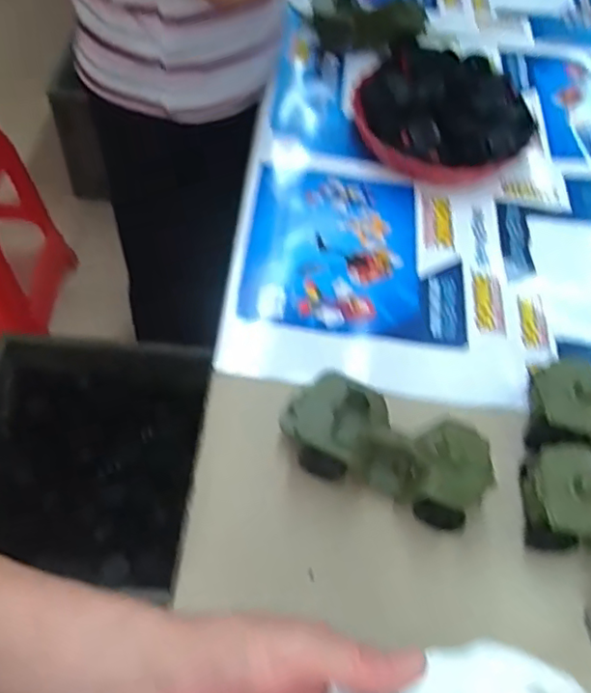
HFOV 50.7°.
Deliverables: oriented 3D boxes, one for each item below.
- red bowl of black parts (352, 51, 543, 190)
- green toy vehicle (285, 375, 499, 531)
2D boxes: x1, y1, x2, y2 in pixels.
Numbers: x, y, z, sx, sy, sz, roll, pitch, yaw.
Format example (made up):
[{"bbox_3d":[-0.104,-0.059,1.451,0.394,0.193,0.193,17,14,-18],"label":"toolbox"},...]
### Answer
[{"bbox_3d":[0.188,-0.324,0.839,0.212,0.086,0.227,-4,57,-7],"label":"red bowl of black parts"},{"bbox_3d":[0.079,0.091,0.564,0.179,0.070,0.079,21,57,9],"label":"green toy vehicle"}]

